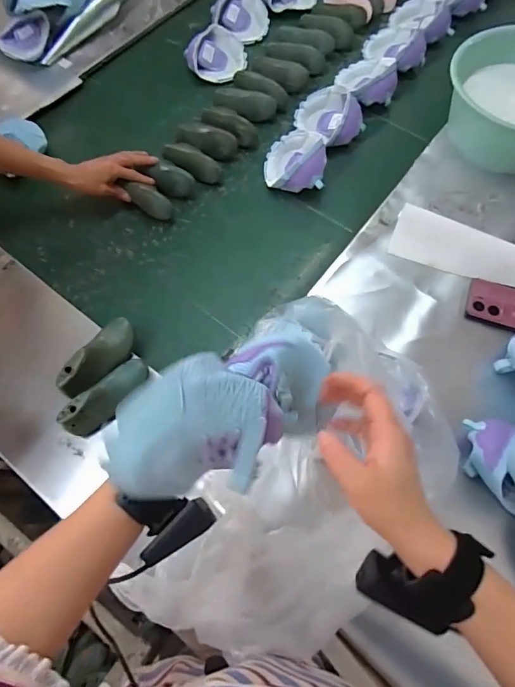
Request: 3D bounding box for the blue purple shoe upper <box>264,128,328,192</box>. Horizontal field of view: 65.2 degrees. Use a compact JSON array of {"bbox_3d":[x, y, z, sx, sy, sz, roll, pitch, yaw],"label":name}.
[{"bbox_3d":[0.073,-0.376,0.820,0.113,0.083,0.144,-5,70,0],"label":"blue purple shoe upper"}]

